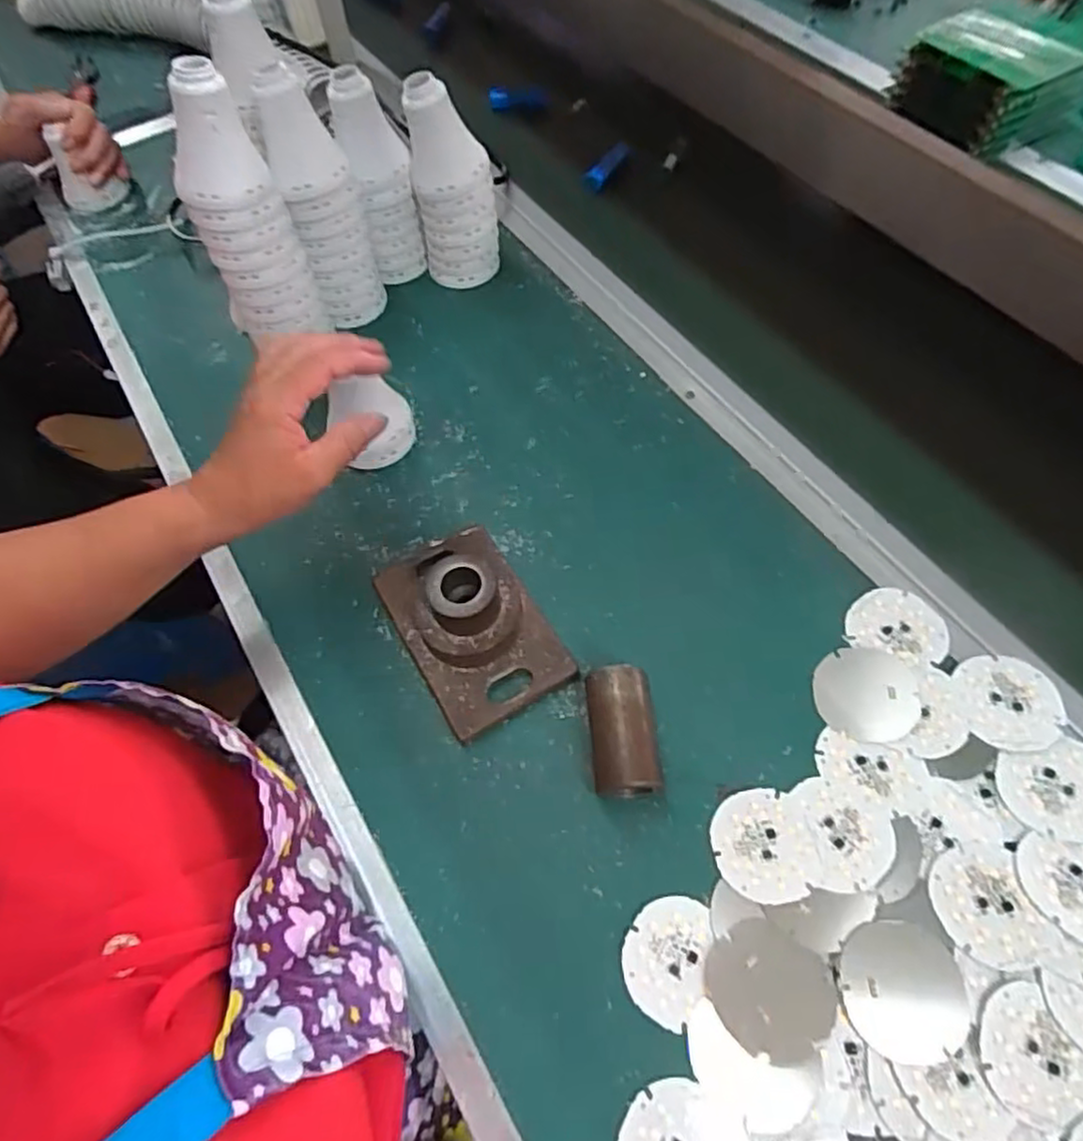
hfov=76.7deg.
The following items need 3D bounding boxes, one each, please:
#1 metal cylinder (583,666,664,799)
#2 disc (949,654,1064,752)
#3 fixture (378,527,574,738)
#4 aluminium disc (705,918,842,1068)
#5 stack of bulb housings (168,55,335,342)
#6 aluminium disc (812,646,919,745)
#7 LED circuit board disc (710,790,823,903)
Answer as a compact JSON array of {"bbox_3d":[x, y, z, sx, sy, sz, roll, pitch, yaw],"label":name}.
[{"bbox_3d":[0.047,0.097,0.404,0.037,0.040,0.071,-4,60,0],"label":"metal cylinder"},{"bbox_3d":[0.282,0.078,0.412,0.056,0.004,0.056,-4,60,1],"label":"disc"},{"bbox_3d":[-0.050,0.022,0.439,0.085,0.063,0.141,-28,63,-13],"label":"fixture"},{"bbox_3d":[0.118,0.214,0.350,0.061,0.004,0.059,-6,56,9],"label":"aluminium disc"},{"bbox_3d":[-0.217,-0.245,0.516,0.066,0.215,0.055,-11,60,-3],"label":"stack of bulb housings"},{"bbox_3d":[0.202,0.076,0.424,0.059,0.005,0.060,-1,60,2],"label":"aluminium disc"},{"bbox_3d":[0.125,0.153,0.384,0.056,0.006,0.058,-1,60,2],"label":"LED circuit board disc"}]

